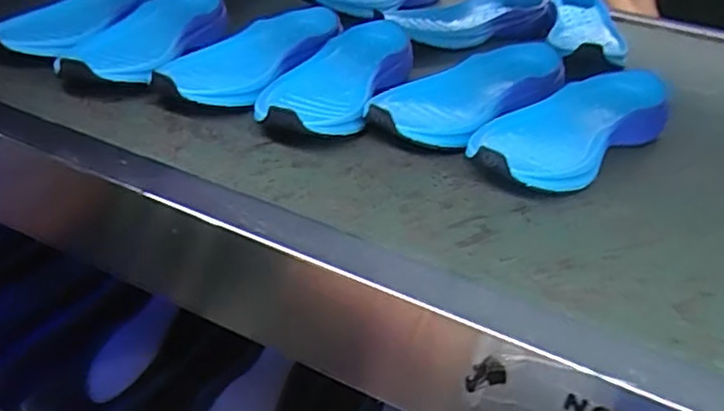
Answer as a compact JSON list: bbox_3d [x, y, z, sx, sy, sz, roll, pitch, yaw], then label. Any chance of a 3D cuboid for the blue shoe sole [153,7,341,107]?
[{"bbox_3d":[-0.109,-0.147,0.638,0.103,0.050,0.252,13,31,22],"label":"blue shoe sole"}]

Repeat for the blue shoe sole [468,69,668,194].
[{"bbox_3d":[0.176,-0.066,0.550,0.092,0.053,0.223,26,38,38],"label":"blue shoe sole"}]

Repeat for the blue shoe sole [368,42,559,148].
[{"bbox_3d":[0.102,-0.105,0.599,0.099,0.042,0.237,24,36,36],"label":"blue shoe sole"}]

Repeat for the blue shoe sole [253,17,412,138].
[{"bbox_3d":[-0.019,-0.123,0.619,0.100,0.047,0.273,10,30,17],"label":"blue shoe sole"}]

